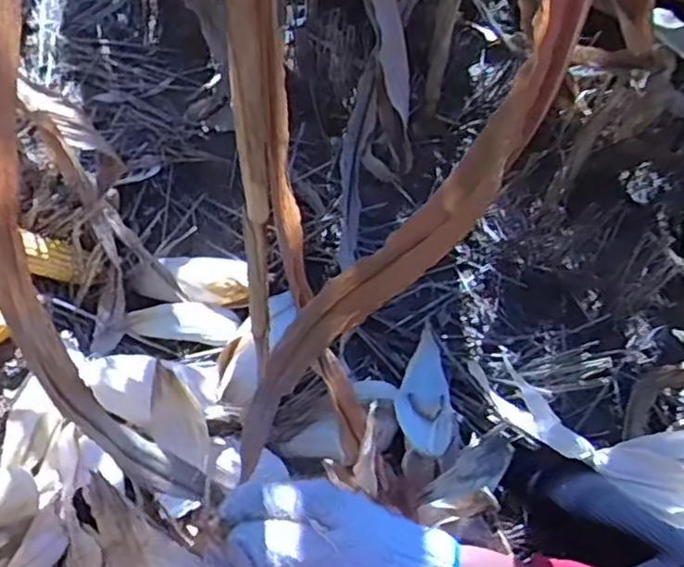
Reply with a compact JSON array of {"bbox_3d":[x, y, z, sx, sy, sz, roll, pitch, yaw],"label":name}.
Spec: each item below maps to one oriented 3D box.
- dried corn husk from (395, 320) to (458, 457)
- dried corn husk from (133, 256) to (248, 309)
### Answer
[{"bbox_3d":[0.107,0.144,0.917,0.081,0.059,0.194,-3,59,-5],"label":"dried corn husk"},{"bbox_3d":[-0.215,-0.008,0.964,0.182,0.039,0.066,13,59,4],"label":"dried corn husk"}]

